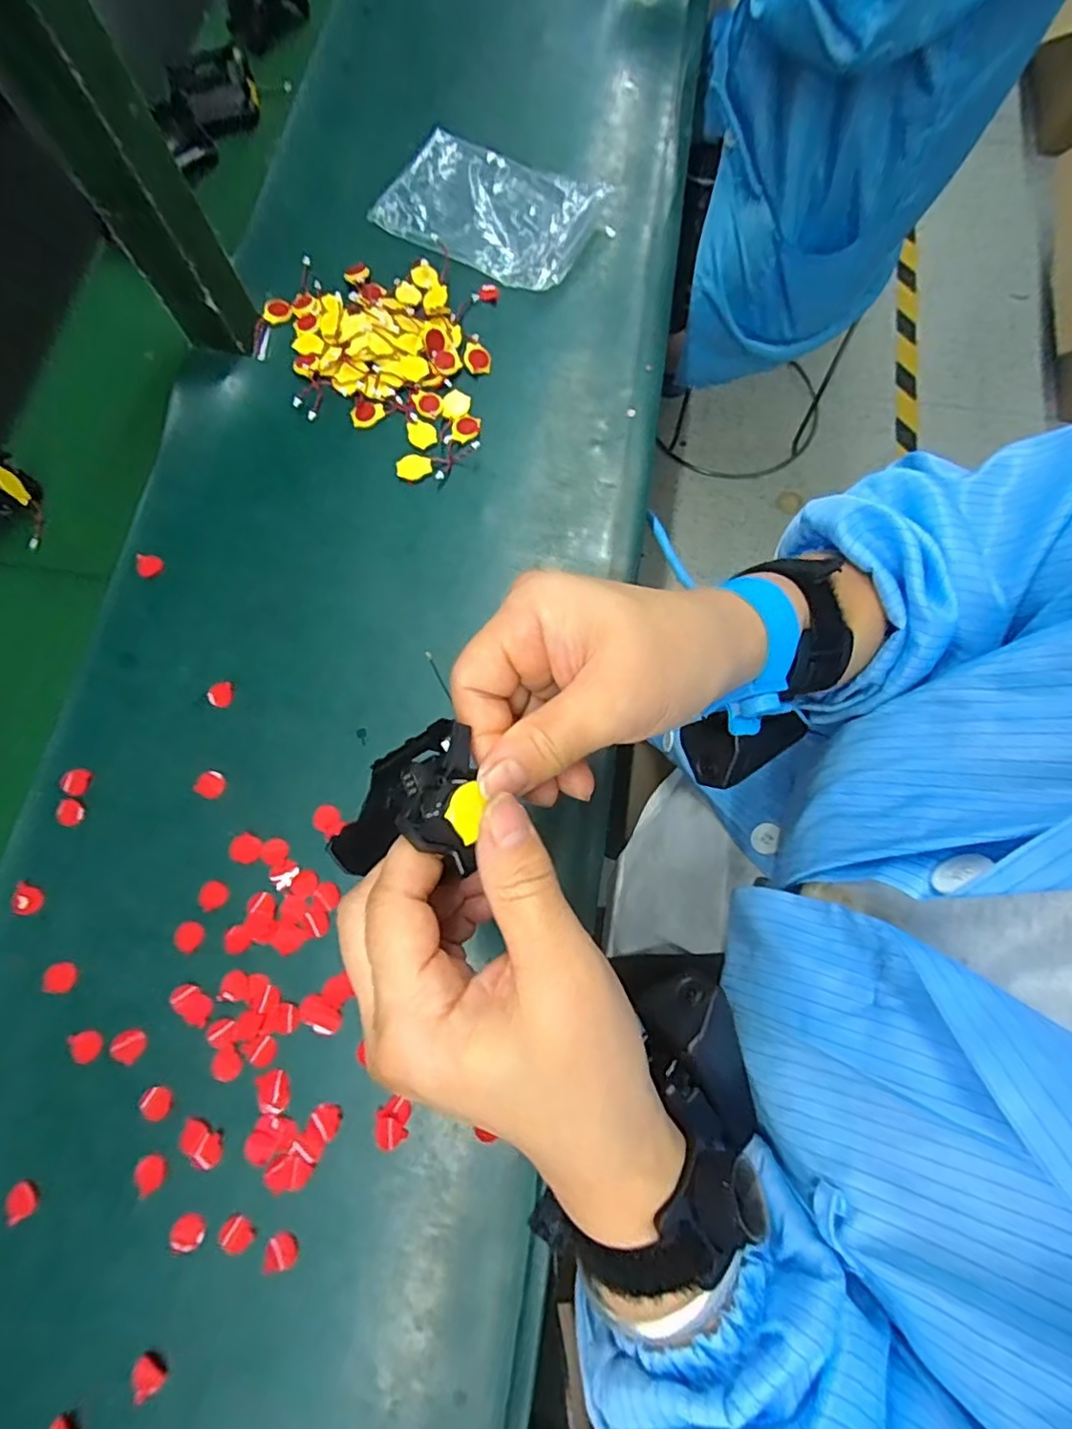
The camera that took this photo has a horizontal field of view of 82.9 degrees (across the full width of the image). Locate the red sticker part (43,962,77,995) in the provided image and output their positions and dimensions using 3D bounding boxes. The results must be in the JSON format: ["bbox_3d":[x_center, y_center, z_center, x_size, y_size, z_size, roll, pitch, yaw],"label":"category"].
[{"bbox_3d":[-0.276,0.152,0.351,0.018,0.004,0.016,-3,74,0],"label":"red sticker part"}]

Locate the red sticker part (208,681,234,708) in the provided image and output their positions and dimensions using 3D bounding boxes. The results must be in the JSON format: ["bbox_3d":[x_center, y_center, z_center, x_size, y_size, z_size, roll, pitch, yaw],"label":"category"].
[{"bbox_3d":[-0.206,-0.014,0.395,0.017,0.004,0.017,0,74,1],"label":"red sticker part"}]

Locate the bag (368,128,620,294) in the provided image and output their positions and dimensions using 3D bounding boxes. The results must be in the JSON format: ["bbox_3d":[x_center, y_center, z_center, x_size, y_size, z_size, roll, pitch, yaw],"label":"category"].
[{"bbox_3d":[-0.039,-0.419,0.499,0.182,0.026,0.117,31,77,10],"label":"bag"}]

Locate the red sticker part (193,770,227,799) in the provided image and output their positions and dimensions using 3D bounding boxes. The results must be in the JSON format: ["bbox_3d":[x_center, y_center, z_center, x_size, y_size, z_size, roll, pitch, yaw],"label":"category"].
[{"bbox_3d":[-0.204,0.044,0.380,0.018,0.004,0.017,1,74,-5],"label":"red sticker part"}]

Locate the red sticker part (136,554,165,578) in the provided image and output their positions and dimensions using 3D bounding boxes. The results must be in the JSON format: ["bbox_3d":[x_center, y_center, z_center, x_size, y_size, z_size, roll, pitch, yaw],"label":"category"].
[{"bbox_3d":[-0.267,-0.103,0.418,0.018,0.004,0.017,0,74,1],"label":"red sticker part"}]

